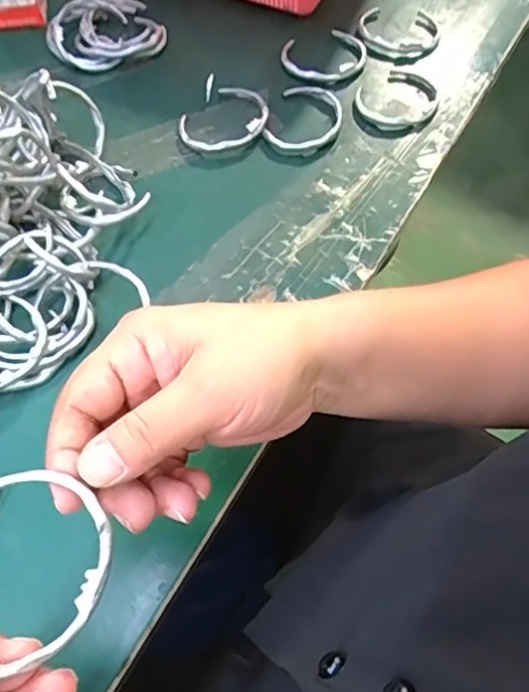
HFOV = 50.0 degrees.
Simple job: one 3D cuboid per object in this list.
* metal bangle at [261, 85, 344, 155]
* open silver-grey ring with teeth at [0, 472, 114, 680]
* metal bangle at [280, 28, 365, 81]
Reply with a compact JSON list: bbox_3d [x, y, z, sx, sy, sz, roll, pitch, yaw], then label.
[{"bbox_3d":[0.031,-0.165,0.413,0.049,0.008,0.063,19,64,7],"label":"metal bangle"},{"bbox_3d":[-0.082,0.076,0.193,0.054,0.004,0.063,32,74,3],"label":"open silver-grey ring with teeth"},{"bbox_3d":[0.047,-0.229,0.445,0.066,0.011,0.057,4,63,-1],"label":"metal bangle"}]

